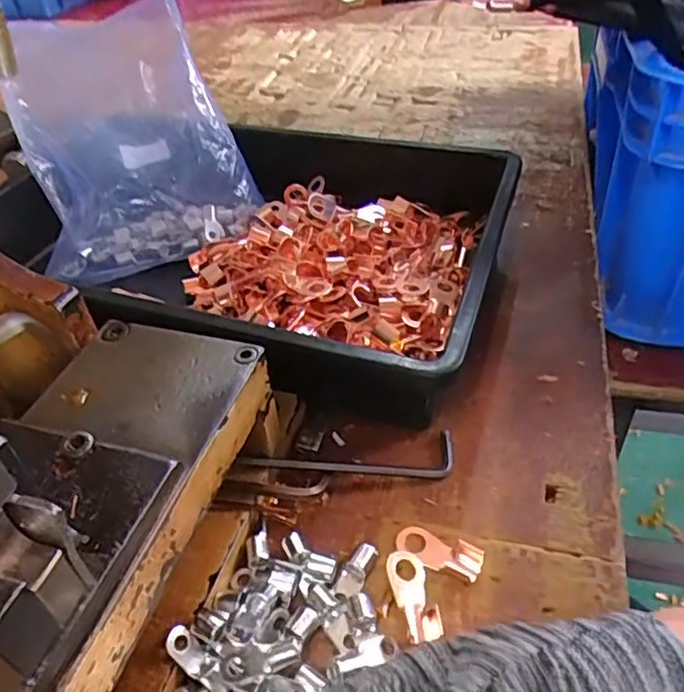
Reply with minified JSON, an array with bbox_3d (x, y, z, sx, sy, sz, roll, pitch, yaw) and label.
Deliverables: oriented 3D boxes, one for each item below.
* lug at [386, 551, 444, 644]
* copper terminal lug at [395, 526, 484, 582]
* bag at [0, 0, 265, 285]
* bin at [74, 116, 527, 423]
[{"bbox_3d":[0.032,0.111,0.277,0.017,0.005,0.040,-11,43,-8],"label":"lug"},{"bbox_3d":[0.046,0.096,0.291,0.041,0.008,0.016,18,46,21],"label":"copper terminal lug"},{"bbox_3d":[-0.183,-0.181,0.510,0.164,0.143,0.213,-19,45,-17],"label":"bag"},{"bbox_3d":[-0.013,-0.068,0.433,0.237,0.062,0.259,12,44,15],"label":"bin"}]

